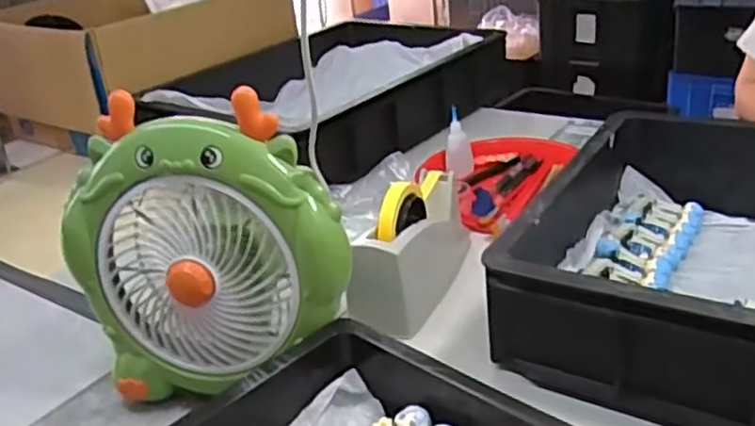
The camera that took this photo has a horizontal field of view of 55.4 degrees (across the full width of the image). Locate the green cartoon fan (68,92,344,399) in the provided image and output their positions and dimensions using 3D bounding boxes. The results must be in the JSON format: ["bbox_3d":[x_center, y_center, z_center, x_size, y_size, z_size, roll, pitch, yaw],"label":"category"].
[{"bbox_3d":[-0.145,0.031,0.646,0.253,0.279,0.100,0,18,12],"label":"green cartoon fan"}]

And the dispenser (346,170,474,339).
[{"bbox_3d":[0.038,0.027,0.800,0.074,0.120,0.209,8,29,27],"label":"dispenser"}]

